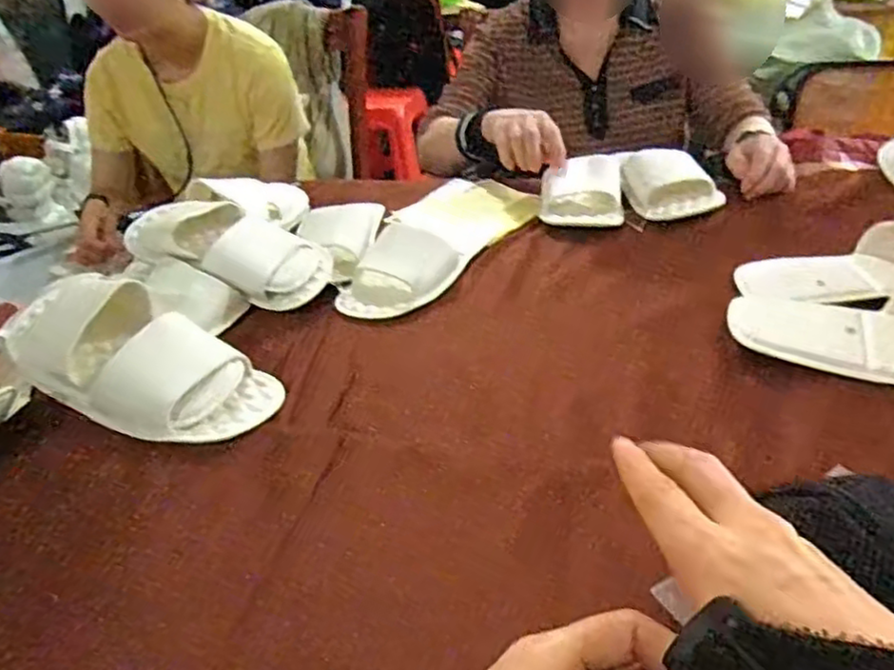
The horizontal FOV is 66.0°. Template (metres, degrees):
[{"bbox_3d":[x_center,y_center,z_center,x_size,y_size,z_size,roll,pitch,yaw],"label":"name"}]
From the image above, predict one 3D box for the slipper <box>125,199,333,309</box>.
[{"bbox_3d":[-0.250,-0.098,0.778,0.238,0.072,0.087,19,36,0],"label":"slipper"}]

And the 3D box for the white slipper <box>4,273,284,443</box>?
[{"bbox_3d":[-0.292,0.019,0.655,0.286,0.090,0.126,13,38,28],"label":"white slipper"}]

